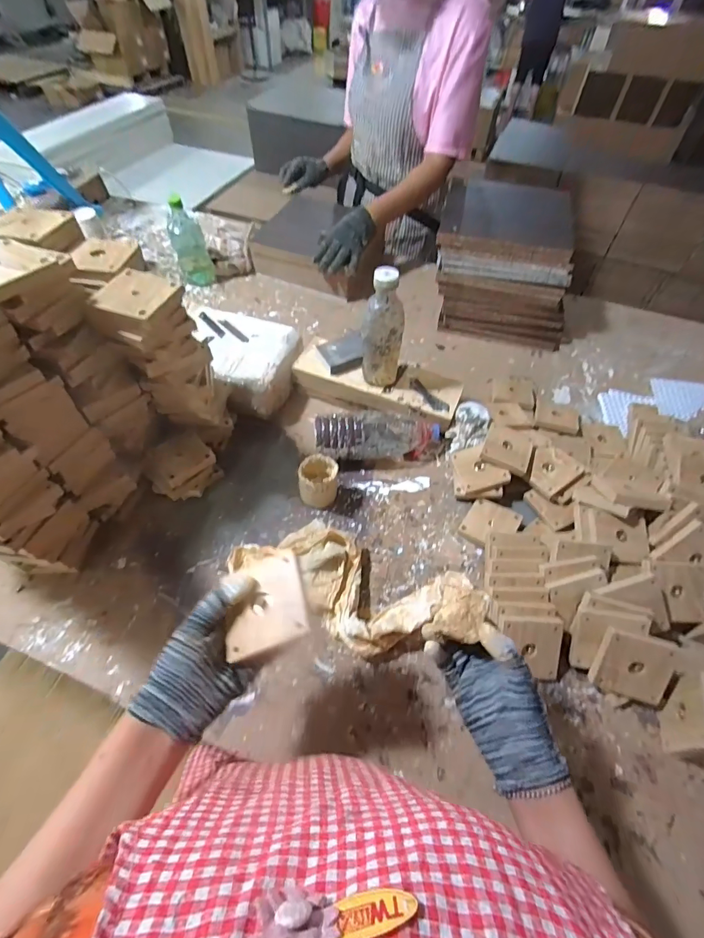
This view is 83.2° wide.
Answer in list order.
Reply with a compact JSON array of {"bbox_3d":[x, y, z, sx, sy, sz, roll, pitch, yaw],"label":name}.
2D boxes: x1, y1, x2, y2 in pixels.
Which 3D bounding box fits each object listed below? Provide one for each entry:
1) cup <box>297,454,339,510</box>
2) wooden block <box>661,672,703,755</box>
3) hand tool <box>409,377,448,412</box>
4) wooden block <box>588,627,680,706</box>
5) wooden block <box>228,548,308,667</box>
[{"bbox_3d":[-0.057,0.024,0.680,0.064,0.064,0.079,-2,55,-5],"label":"cup"},{"bbox_3d":[0.420,0.305,0.494,0.014,0.088,0.091,24,57,13],"label":"wooden block"},{"bbox_3d":[0.149,-0.145,0.780,0.031,0.006,0.100,-31,62,-22],"label":"hand tool"},{"bbox_3d":[0.368,0.259,0.516,0.093,0.090,0.013,13,13,3],"label":"wooden block"},{"bbox_3d":[-0.084,0.126,0.376,0.077,0.010,0.082,-22,65,3],"label":"wooden block"}]

